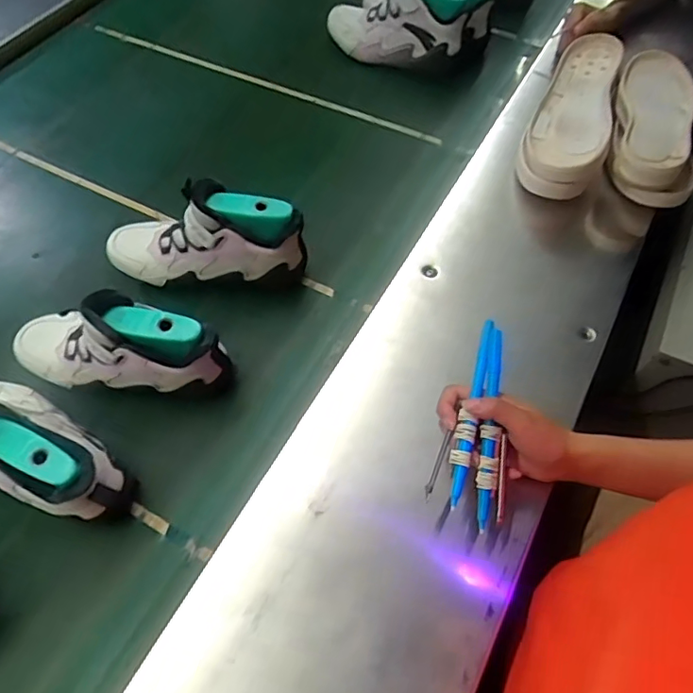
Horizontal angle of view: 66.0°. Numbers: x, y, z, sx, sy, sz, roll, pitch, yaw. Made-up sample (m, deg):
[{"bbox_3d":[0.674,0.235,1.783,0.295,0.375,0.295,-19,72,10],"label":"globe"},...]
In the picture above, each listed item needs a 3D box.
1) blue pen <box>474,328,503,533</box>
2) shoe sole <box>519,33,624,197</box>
[{"bbox_3d":[0.123,0.069,0.456,0.016,0.018,0.167,7,76,7],"label":"blue pen"},{"bbox_3d":[0.296,-0.305,0.697,0.100,0.056,0.255,18,61,14],"label":"shoe sole"}]

